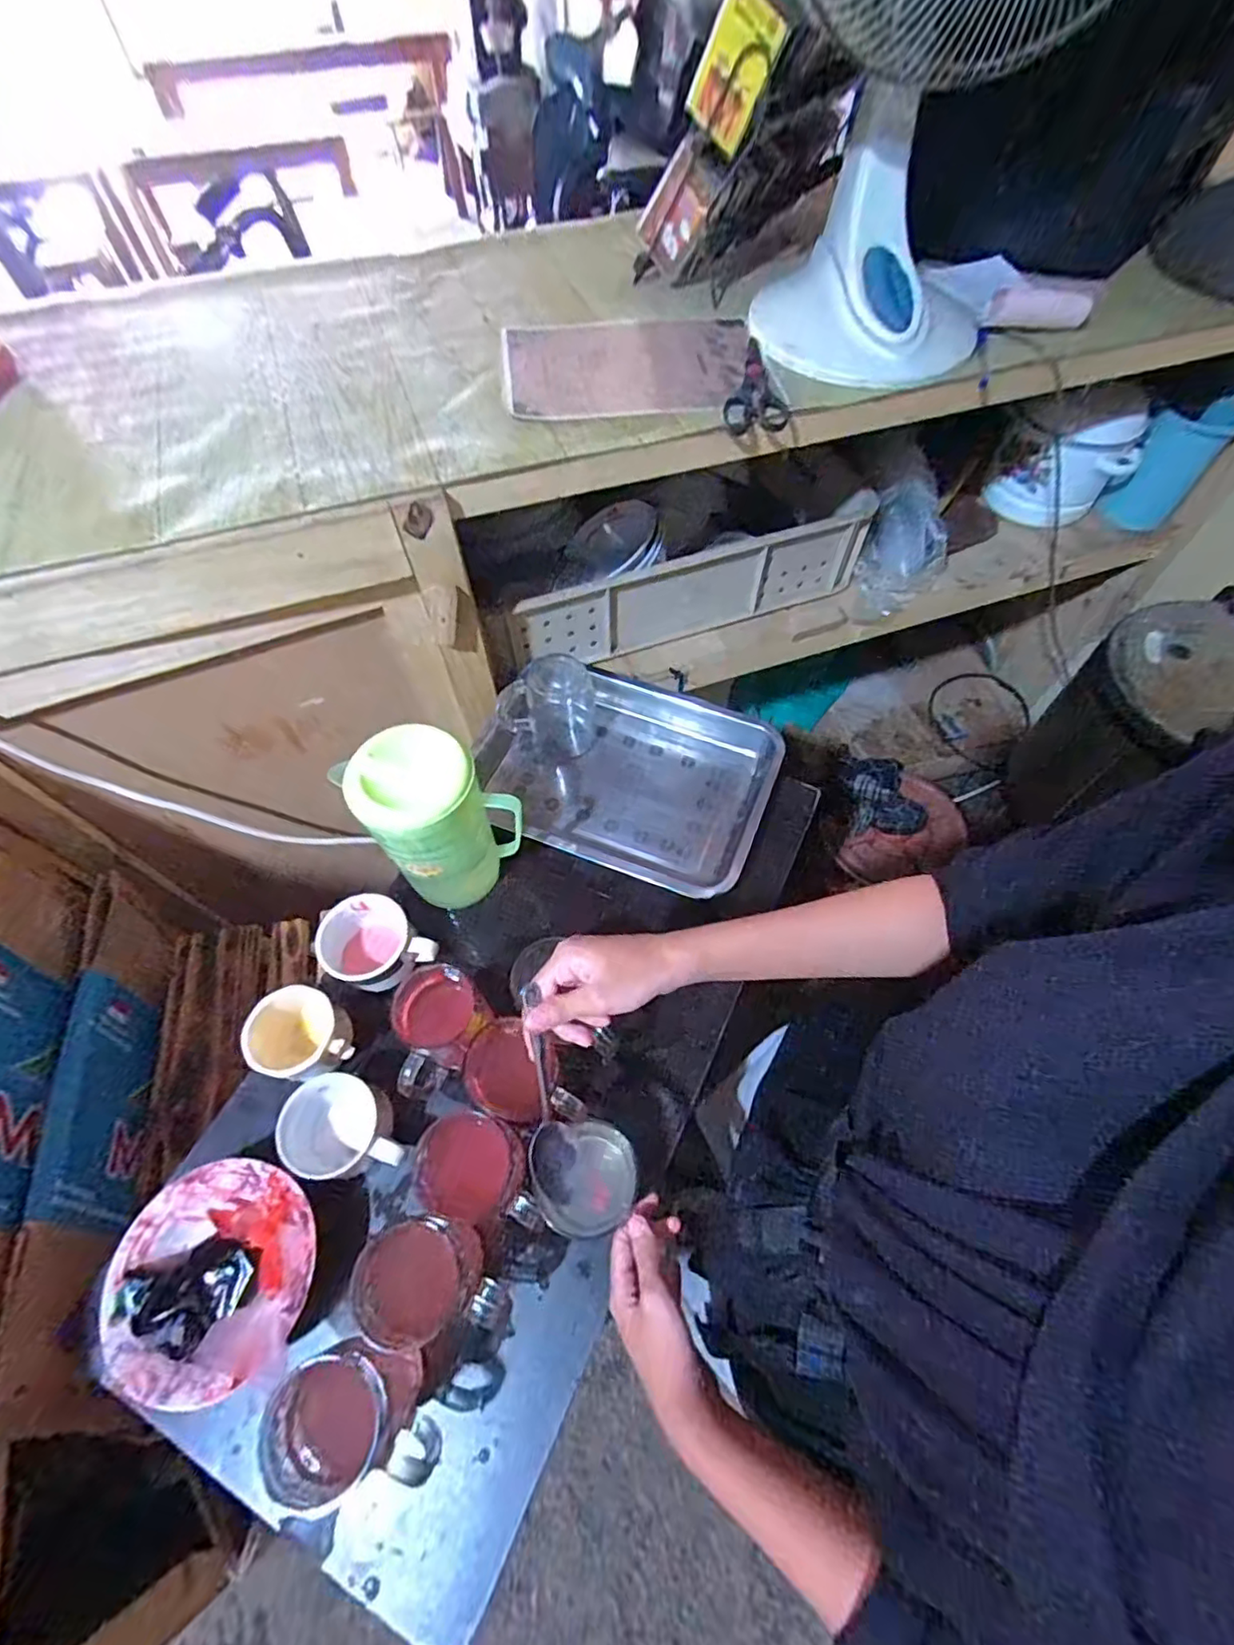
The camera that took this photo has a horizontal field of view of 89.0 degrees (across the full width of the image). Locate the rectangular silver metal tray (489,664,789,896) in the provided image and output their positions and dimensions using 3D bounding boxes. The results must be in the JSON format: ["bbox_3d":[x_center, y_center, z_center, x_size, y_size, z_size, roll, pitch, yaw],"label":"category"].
[{"bbox_3d":[0.014,-0.058,0.765,0.327,0.060,0.266,20,64,10],"label":"rectangular silver metal tray"}]

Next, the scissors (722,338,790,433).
[{"bbox_3d":[0.151,-0.493,0.695,0.067,0.015,0.185,3,62,1],"label":"scissors"}]

